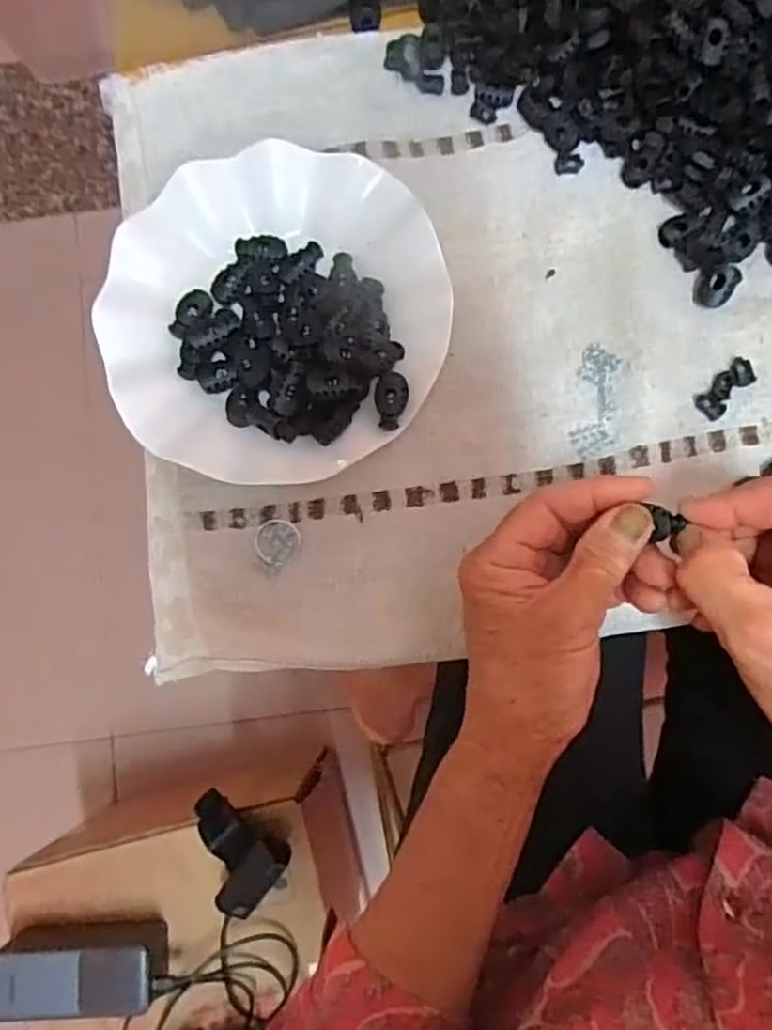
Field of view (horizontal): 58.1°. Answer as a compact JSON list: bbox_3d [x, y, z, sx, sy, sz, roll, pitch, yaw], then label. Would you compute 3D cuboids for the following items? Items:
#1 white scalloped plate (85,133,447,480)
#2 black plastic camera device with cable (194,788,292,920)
[{"bbox_3d":[-0.059,-0.109,0.376,0.175,0.034,0.176,0,83,2],"label":"white scalloped plate"},{"bbox_3d":[-0.132,0.291,0.589,0.093,0.034,0.074,24,85,5],"label":"black plastic camera device with cable"}]

